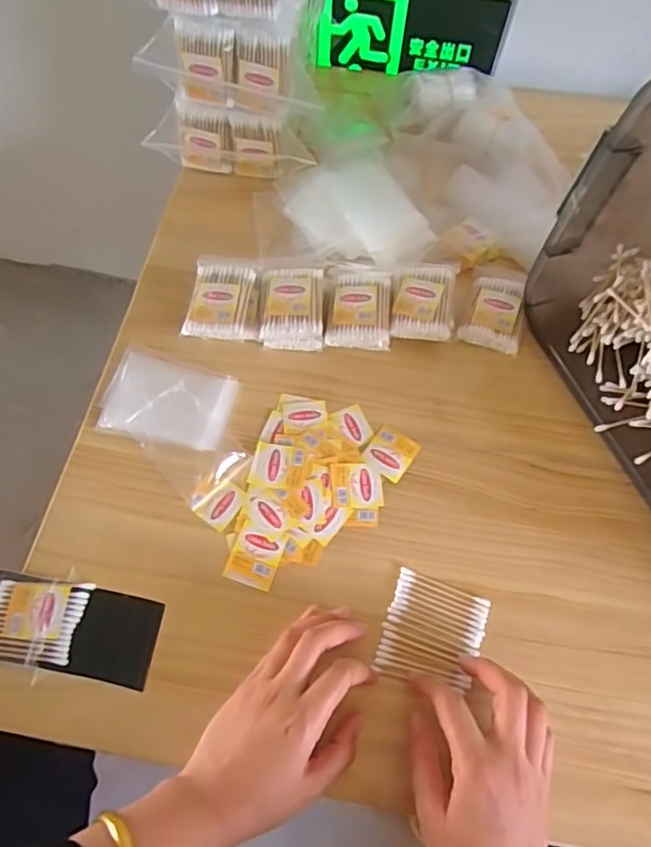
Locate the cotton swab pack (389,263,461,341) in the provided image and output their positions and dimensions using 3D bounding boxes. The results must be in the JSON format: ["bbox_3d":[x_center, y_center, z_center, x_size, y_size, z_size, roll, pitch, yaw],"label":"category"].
[{"bbox_3d":[0.092,-0.114,0.548,0.055,0.021,0.083,9,67,4],"label":"cotton swab pack"}]

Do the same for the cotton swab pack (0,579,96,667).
[{"bbox_3d":[-0.222,0.148,0.443,0.072,0.010,0.057,7,67,3],"label":"cotton swab pack"}]

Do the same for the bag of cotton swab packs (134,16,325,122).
[{"bbox_3d":[-0.092,-0.336,0.552,0.163,0.070,0.025,9,64,3],"label":"bag of cotton swab packs"}]

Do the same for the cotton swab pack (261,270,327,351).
[{"bbox_3d":[-0.029,-0.109,0.545,0.056,0.023,0.076,1,67,1],"label":"cotton swab pack"}]

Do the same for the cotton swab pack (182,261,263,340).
[{"bbox_3d":[-0.096,-0.115,0.547,0.060,0.025,0.082,6,67,3],"label":"cotton swab pack"}]

